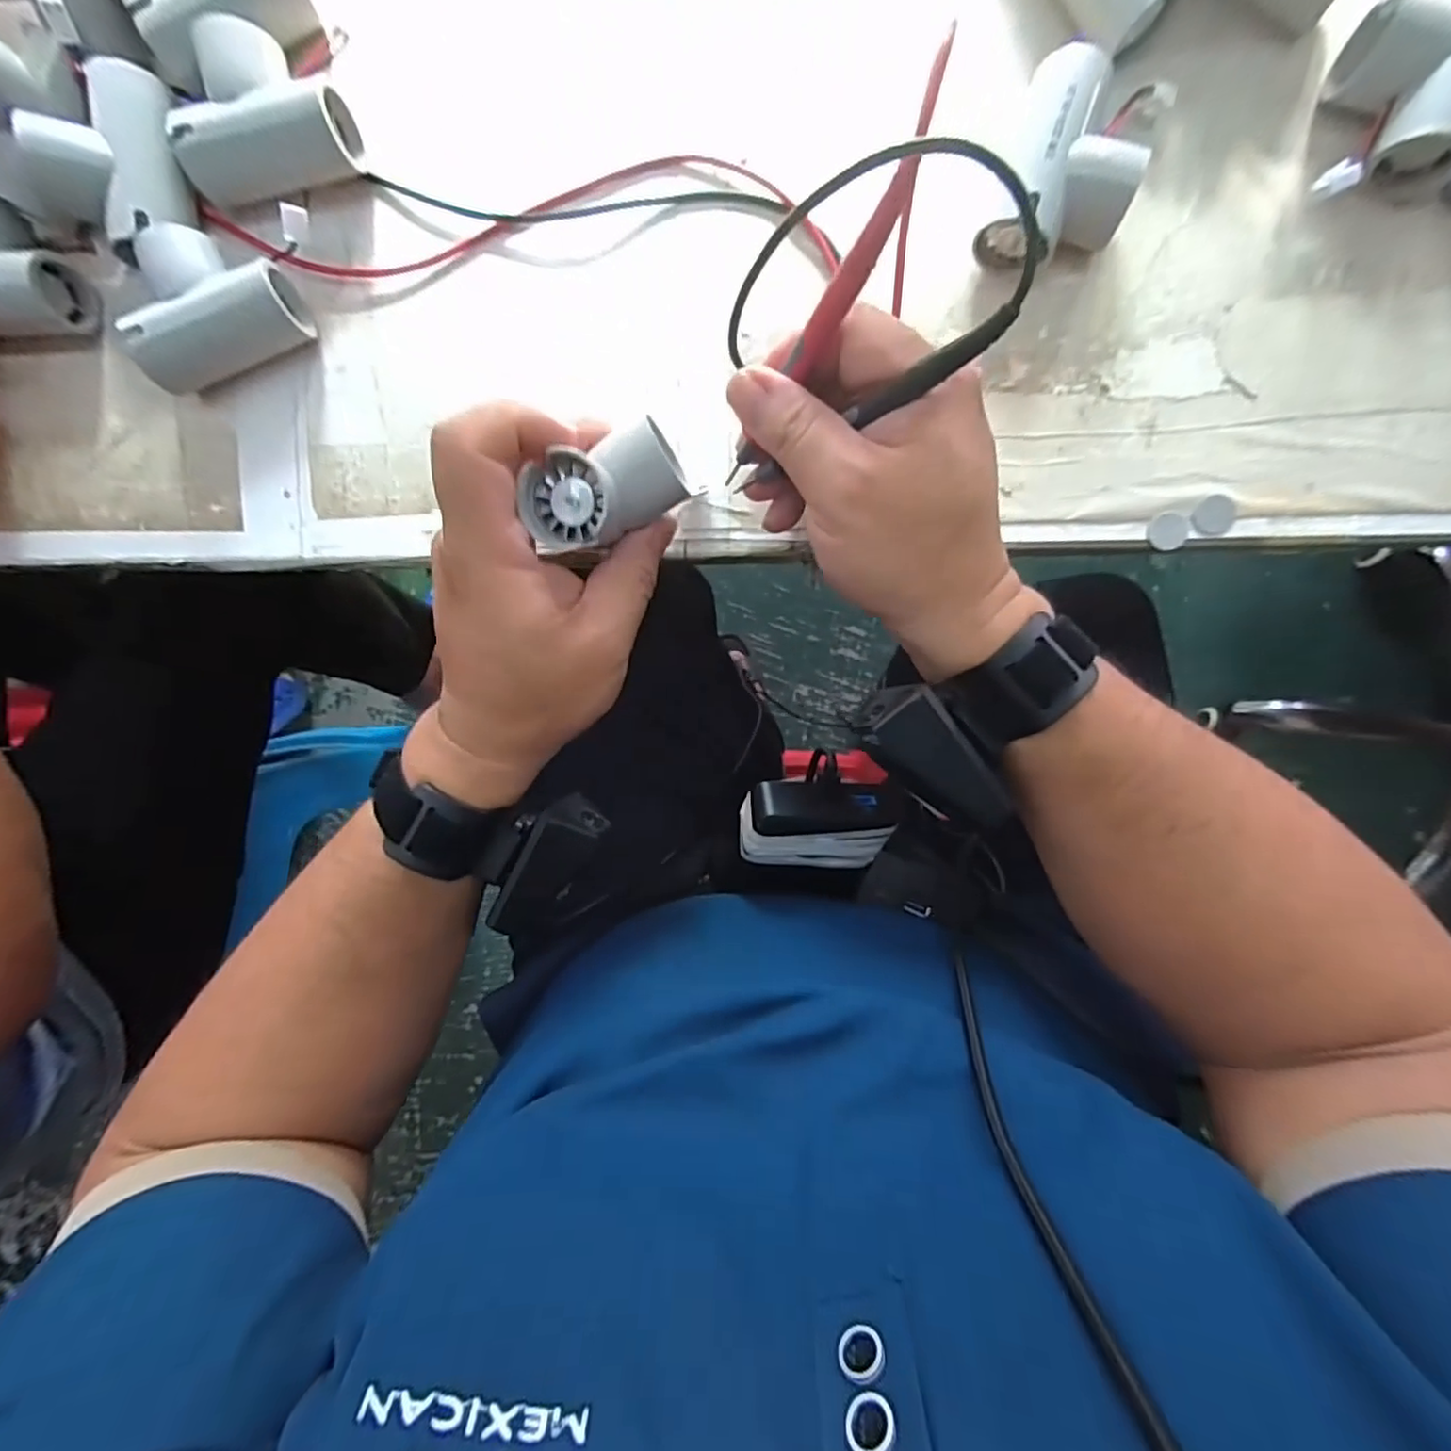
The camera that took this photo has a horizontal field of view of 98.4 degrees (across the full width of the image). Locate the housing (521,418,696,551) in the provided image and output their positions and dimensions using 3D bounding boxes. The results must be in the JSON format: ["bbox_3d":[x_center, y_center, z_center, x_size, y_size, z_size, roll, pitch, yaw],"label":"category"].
[{"bbox_3d":[-0.045,-0.089,0.236,0.058,0.026,0.031,-21,94,5],"label":"housing"}]

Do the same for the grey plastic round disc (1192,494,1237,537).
[{"bbox_3d":[0.227,-0.097,0.291,0.020,0.004,0.018,-7,92,4],"label":"grey plastic round disc"}]

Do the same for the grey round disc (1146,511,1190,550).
[{"bbox_3d":[0.208,-0.091,0.292,0.018,0.004,0.017,-14,91,4],"label":"grey round disc"}]

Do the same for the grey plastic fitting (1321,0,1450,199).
[{"bbox_3d":[0.294,-0.278,0.263,0.057,0.028,0.080,13,97,2],"label":"grey plastic fitting"}]

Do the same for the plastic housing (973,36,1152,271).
[{"bbox_3d":[0.150,-0.247,0.273,0.053,0.035,0.084,18,97,1],"label":"plastic housing"}]

